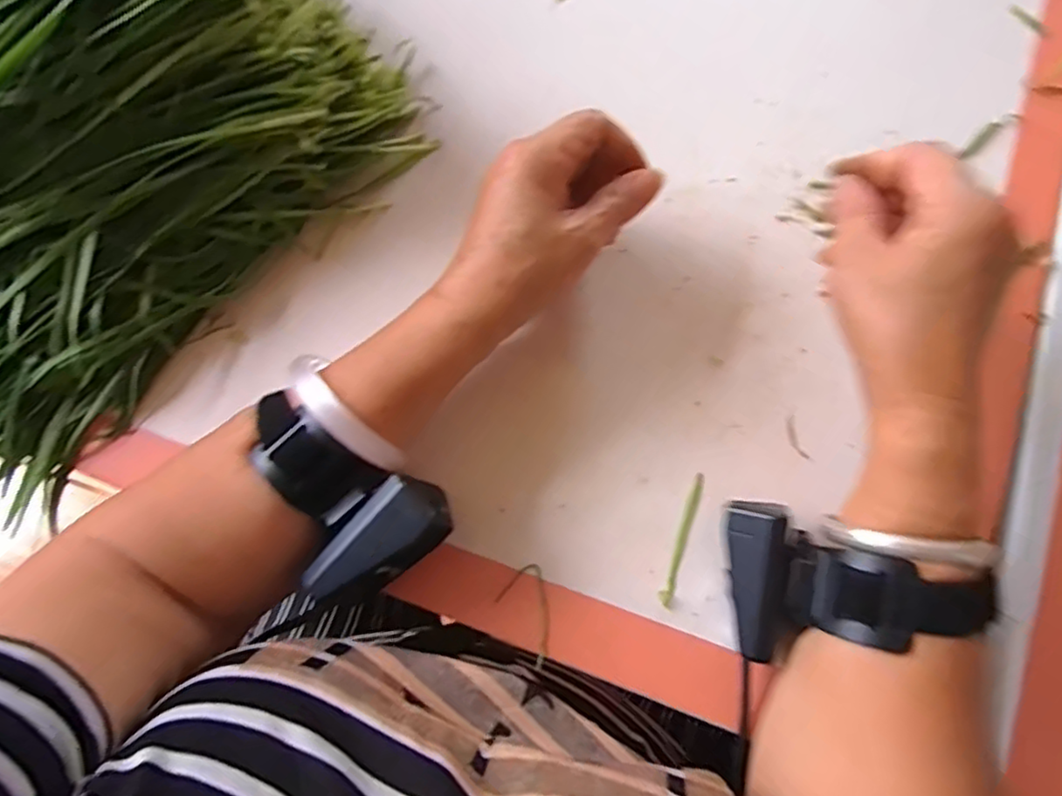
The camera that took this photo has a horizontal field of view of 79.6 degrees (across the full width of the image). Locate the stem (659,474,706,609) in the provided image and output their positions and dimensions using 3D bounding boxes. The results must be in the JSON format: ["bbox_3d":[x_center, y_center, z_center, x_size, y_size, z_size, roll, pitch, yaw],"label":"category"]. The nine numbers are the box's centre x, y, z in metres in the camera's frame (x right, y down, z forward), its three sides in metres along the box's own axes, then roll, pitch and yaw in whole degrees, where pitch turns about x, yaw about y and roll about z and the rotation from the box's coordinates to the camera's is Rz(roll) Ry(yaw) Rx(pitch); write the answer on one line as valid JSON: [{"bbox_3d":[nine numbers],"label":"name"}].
[{"bbox_3d":[0.079,0.074,0.332,0.007,0.004,0.070,17,77,5],"label":"stem"}]

